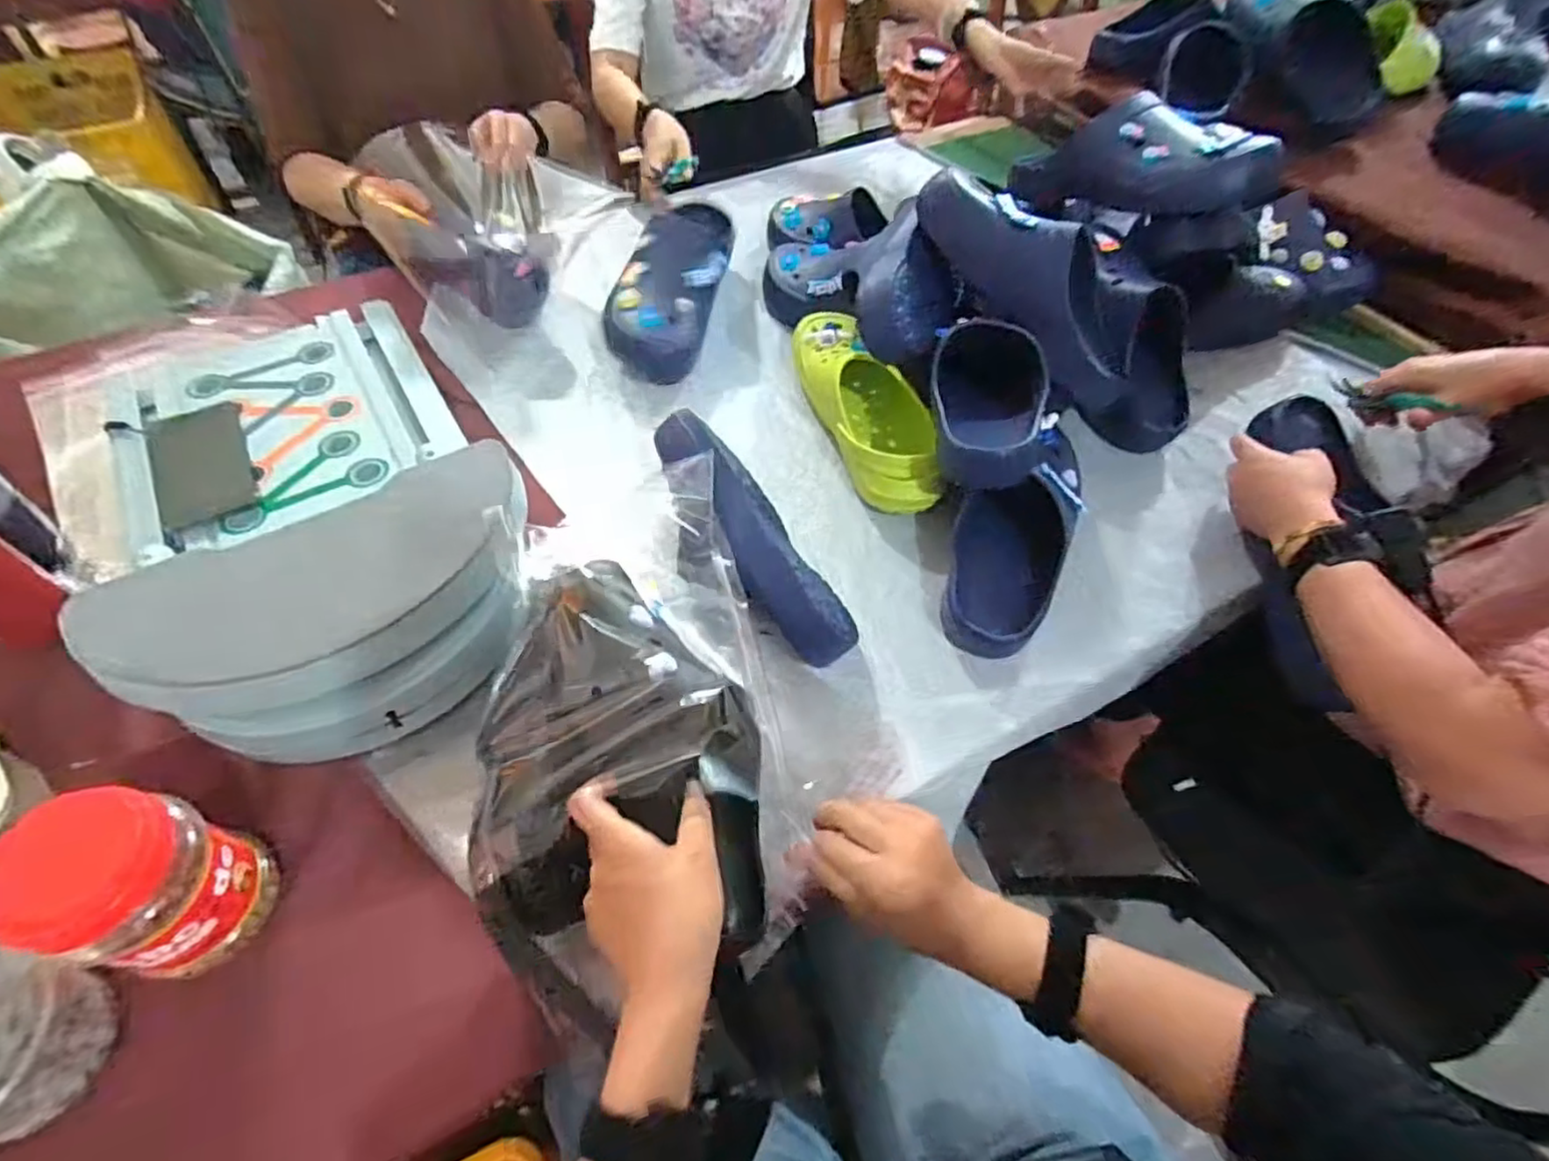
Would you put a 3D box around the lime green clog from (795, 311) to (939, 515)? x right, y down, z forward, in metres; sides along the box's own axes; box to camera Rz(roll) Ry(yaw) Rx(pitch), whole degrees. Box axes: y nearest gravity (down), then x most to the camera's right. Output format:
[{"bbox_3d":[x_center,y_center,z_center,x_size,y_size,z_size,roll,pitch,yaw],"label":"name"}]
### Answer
[{"bbox_3d":[0.095,-0.199,0.750,0.083,0.107,0.278,-15,56,-12],"label":"lime green clog"}]

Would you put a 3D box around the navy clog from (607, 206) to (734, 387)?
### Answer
[{"bbox_3d":[-0.123,-0.358,0.853,0.112,0.115,0.274,7,54,4],"label":"navy clog"}]

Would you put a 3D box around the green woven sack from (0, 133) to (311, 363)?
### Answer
[{"bbox_3d":[-1.134,-0.512,1.099,0.288,0.258,0.627,13,38,8],"label":"green woven sack"}]

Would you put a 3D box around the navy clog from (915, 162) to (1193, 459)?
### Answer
[{"bbox_3d":[0.308,-0.295,0.728,0.371,0.113,0.107,42,60,-5],"label":"navy clog"}]

